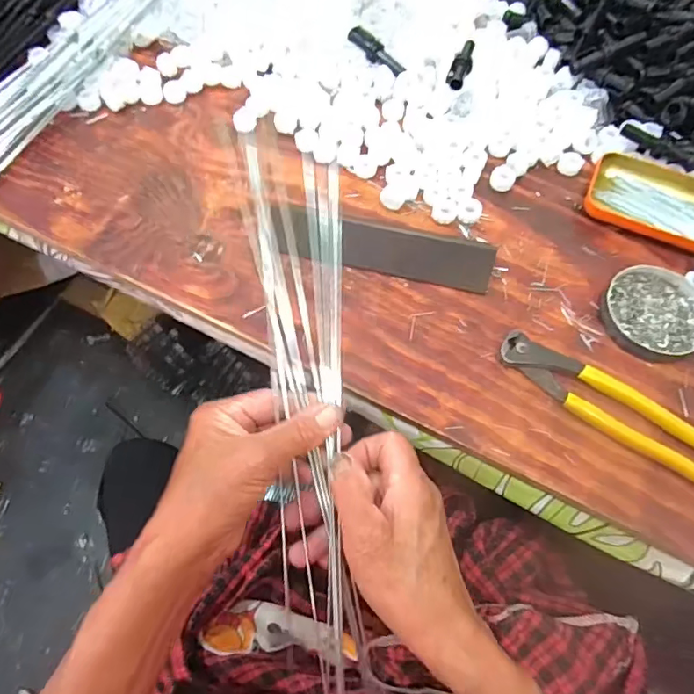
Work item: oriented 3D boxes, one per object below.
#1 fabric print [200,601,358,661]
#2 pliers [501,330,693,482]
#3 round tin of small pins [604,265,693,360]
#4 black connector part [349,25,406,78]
[{"bbox_3d":[-0.052,0.242,0.435,0.130,0.020,0.037,14,66,-13],"label":"fabric print"},{"bbox_3d":[0.193,0.040,0.387,0.164,0.018,0.037,35,69,15],"label":"pliers"},{"bbox_3d":[0.254,-0.028,0.422,0.080,0.014,0.081,0,64,-1],"label":"round tin of small pins"},{"bbox_3d":[0.032,-0.297,0.522,0.018,0.027,0.069,-41,72,-18],"label":"black connector part"}]

